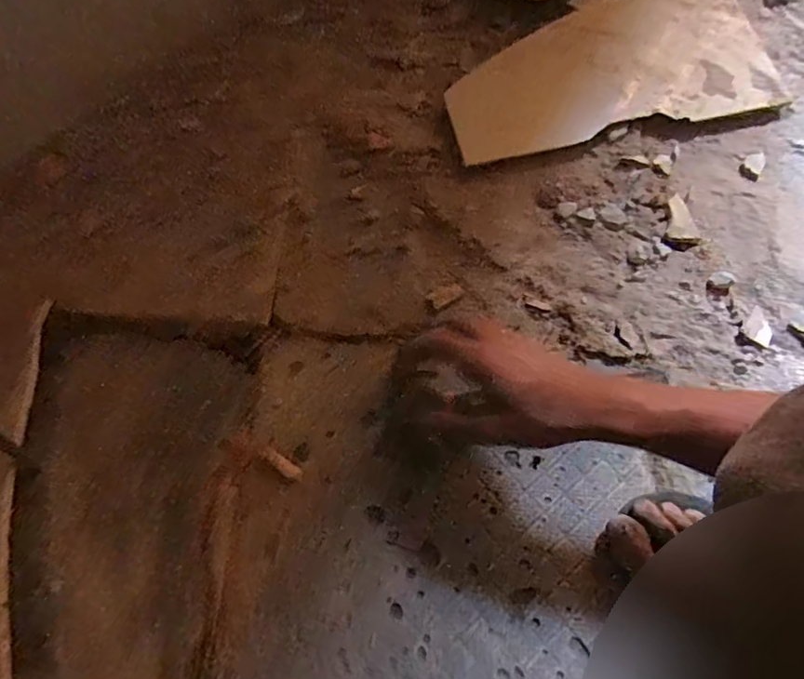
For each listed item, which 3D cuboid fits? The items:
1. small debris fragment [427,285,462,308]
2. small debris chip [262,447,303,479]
[{"bbox_3d":[0.046,-0.048,0.590,0.035,0.004,0.019,-32,75,-9],"label":"small debris fragment"},{"bbox_3d":[-0.117,0.121,0.542,0.045,0.004,0.013,31,76,10],"label":"small debris chip"}]

